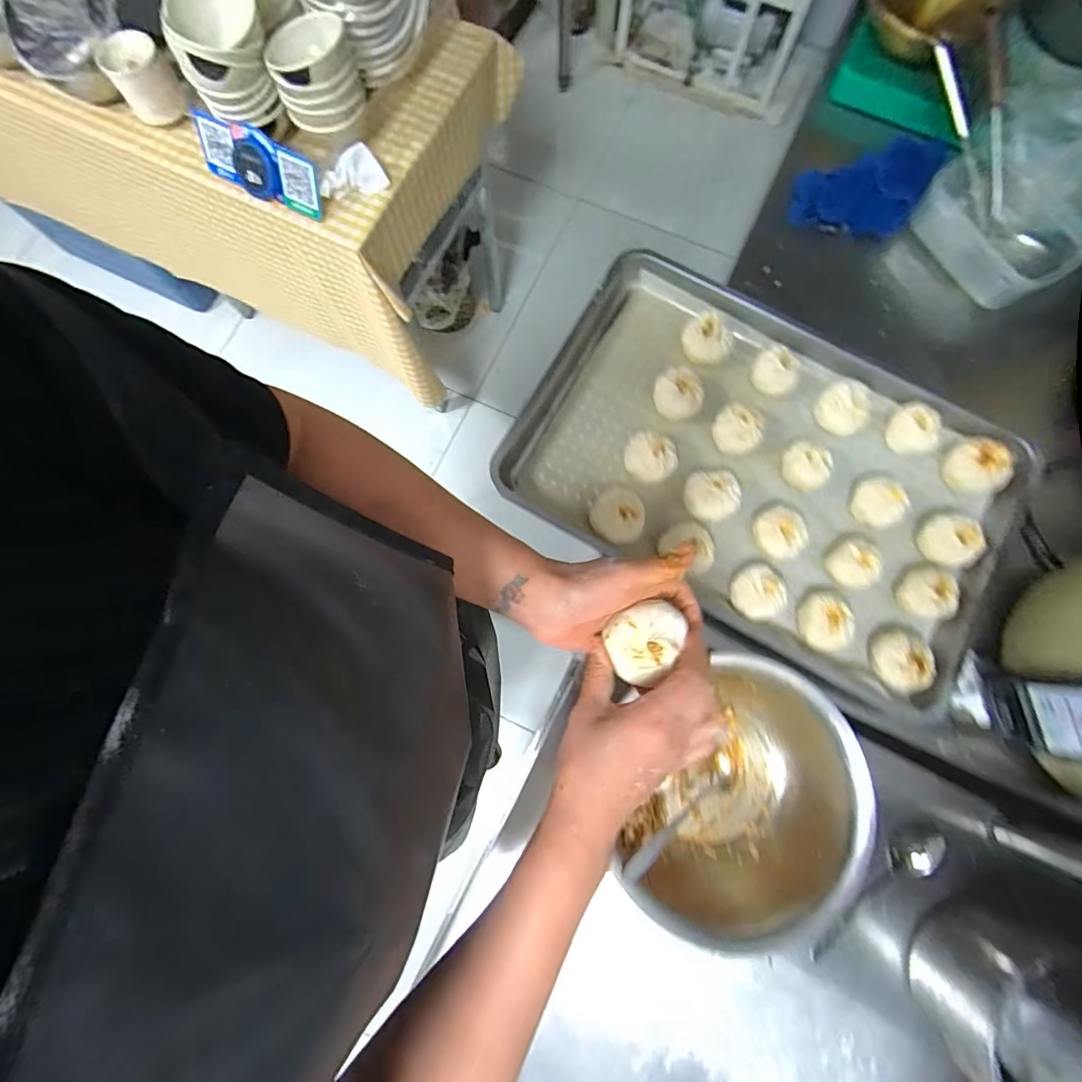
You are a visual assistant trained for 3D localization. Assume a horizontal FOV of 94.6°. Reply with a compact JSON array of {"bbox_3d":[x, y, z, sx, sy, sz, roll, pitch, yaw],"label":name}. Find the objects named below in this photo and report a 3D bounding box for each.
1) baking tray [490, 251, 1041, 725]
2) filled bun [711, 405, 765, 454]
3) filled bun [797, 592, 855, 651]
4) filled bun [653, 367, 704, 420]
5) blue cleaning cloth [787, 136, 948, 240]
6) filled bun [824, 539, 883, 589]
[{"bbox_3d":[0.274,-0.087,0.630,0.576,0.060,0.388,28,80,6],"label":"baking tray"},{"bbox_3d":[0.246,-0.138,0.629,0.057,0.041,0.053,0,79,1],"label":"filled bun"},{"bbox_3d":[0.332,0.093,0.582,0.056,0.027,0.060,0,79,1],"label":"filled bun"},{"bbox_3d":[0.177,-0.189,0.643,0.064,0.045,0.062,0,79,1],"label":"filled bun"},{"bbox_3d":[0.462,-0.515,0.711,0.162,0.037,0.189,31,81,6],"label":"blue cleaning cloth"},{"bbox_3d":[0.372,0.028,0.593,0.049,0.034,0.055,-19,79,-3],"label":"filled bun"}]

